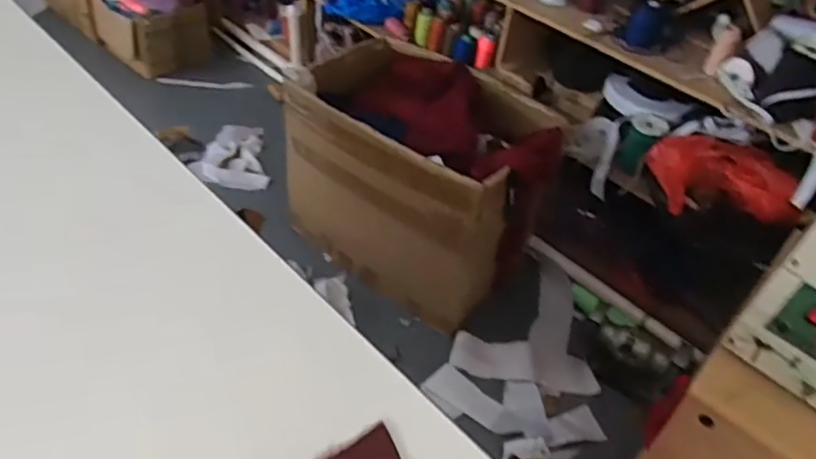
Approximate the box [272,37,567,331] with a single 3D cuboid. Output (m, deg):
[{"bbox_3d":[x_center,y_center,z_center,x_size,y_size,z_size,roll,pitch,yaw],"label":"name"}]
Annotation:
[{"bbox_3d":[0.023,-0.148,1.638,0.668,0.491,0.464,28,47,20],"label":"box"}]

